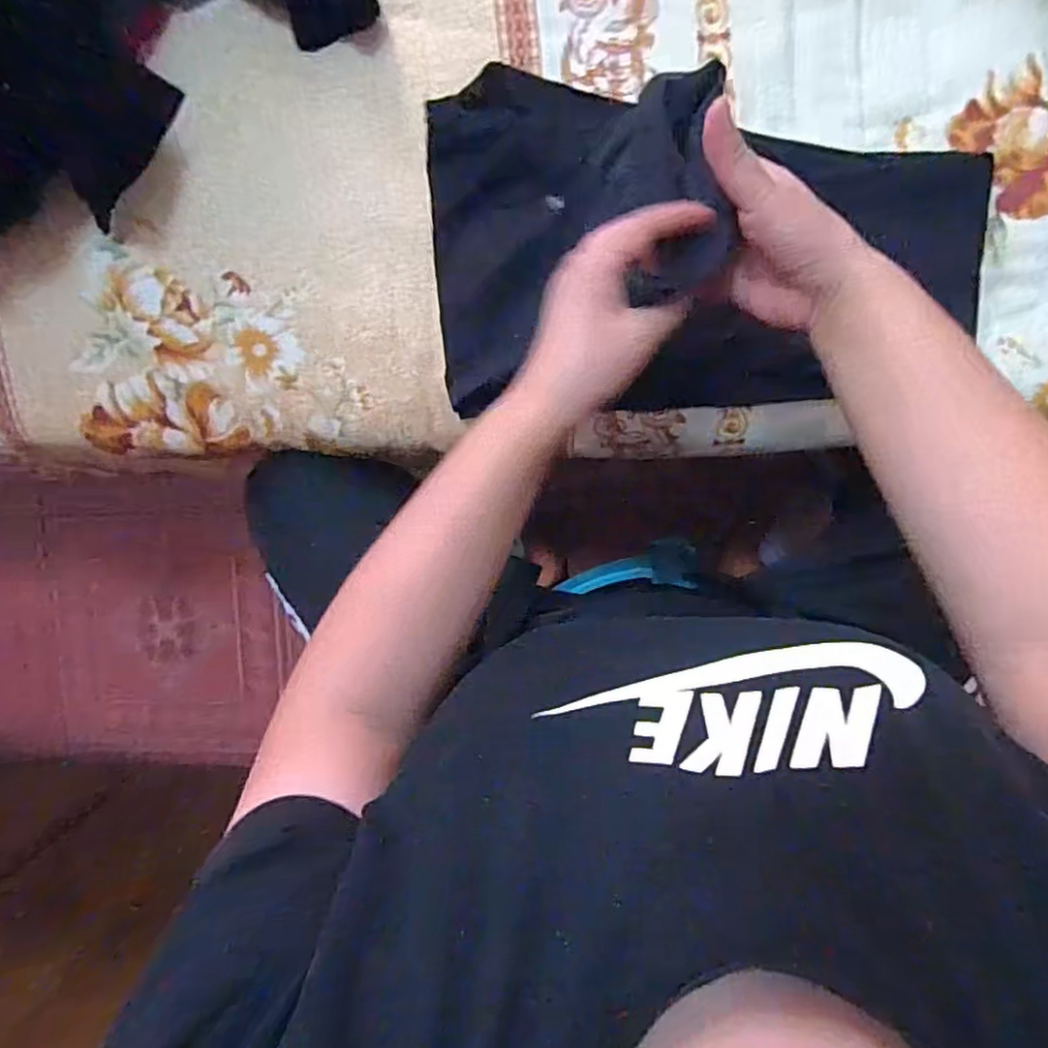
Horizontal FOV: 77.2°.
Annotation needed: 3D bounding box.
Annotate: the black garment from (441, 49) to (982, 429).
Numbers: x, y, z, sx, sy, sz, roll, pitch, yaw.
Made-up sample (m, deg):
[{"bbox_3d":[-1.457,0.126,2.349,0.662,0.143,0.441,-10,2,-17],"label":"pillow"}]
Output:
[{"bbox_3d":[0.130,-0.214,0.415,0.396,0.159,0.203,-4,97,2],"label":"black garment"}]

